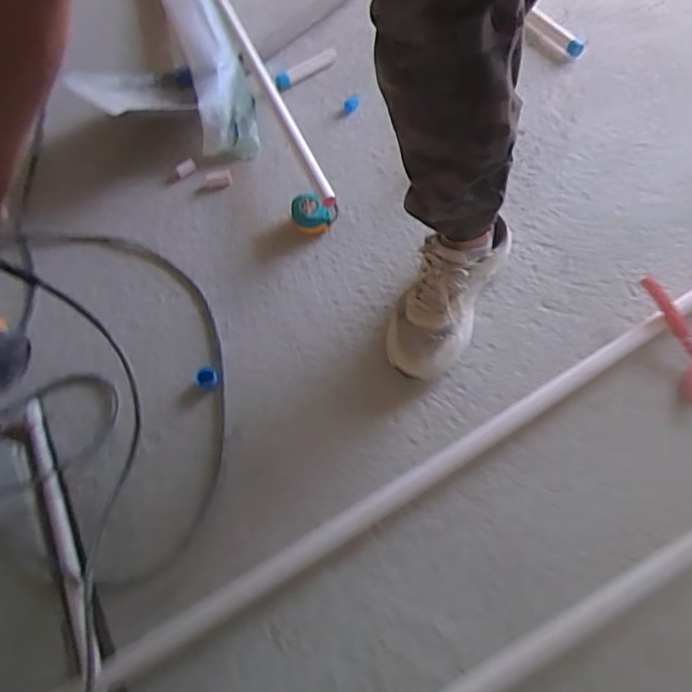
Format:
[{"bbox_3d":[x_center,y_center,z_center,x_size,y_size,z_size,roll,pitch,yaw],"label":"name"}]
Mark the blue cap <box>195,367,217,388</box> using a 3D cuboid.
[{"bbox_3d":[-0.207,0.048,0.767,0.031,0.018,0.030,-1,63,3],"label":"blue cap"}]

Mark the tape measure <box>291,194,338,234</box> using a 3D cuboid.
[{"bbox_3d":[-0.053,-0.217,0.865,0.075,0.051,0.054,-5,63,1],"label":"tape measure"}]

